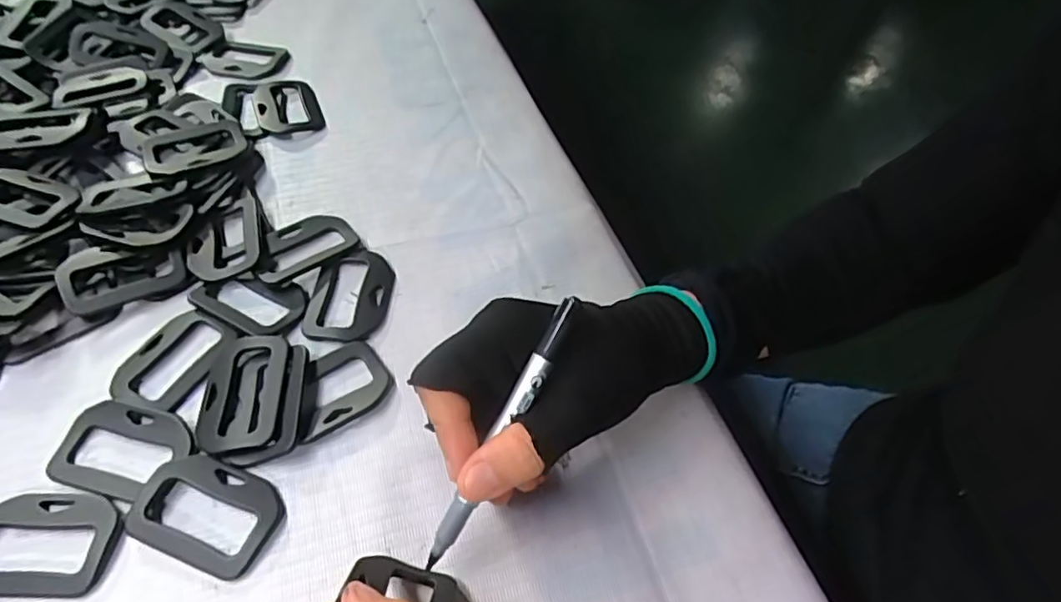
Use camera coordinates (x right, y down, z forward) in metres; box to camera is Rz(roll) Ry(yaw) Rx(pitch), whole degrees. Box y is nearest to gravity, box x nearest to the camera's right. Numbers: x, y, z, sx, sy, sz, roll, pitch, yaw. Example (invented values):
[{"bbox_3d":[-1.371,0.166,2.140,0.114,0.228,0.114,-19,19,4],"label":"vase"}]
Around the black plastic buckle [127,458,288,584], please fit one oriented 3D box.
[{"bbox_3d":[-0.142,0.092,0.267,0.064,0.008,0.042,15,54,10],"label":"black plastic buckle"}]

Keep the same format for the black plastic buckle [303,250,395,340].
[{"bbox_3d":[-0.100,-0.004,0.341,0.042,0.005,0.061,5,53,2],"label":"black plastic buckle"}]

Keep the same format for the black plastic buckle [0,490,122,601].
[{"bbox_3d":[-0.209,0.103,0.261,0.062,0.004,0.044,-1,53,-2],"label":"black plastic buckle"}]

